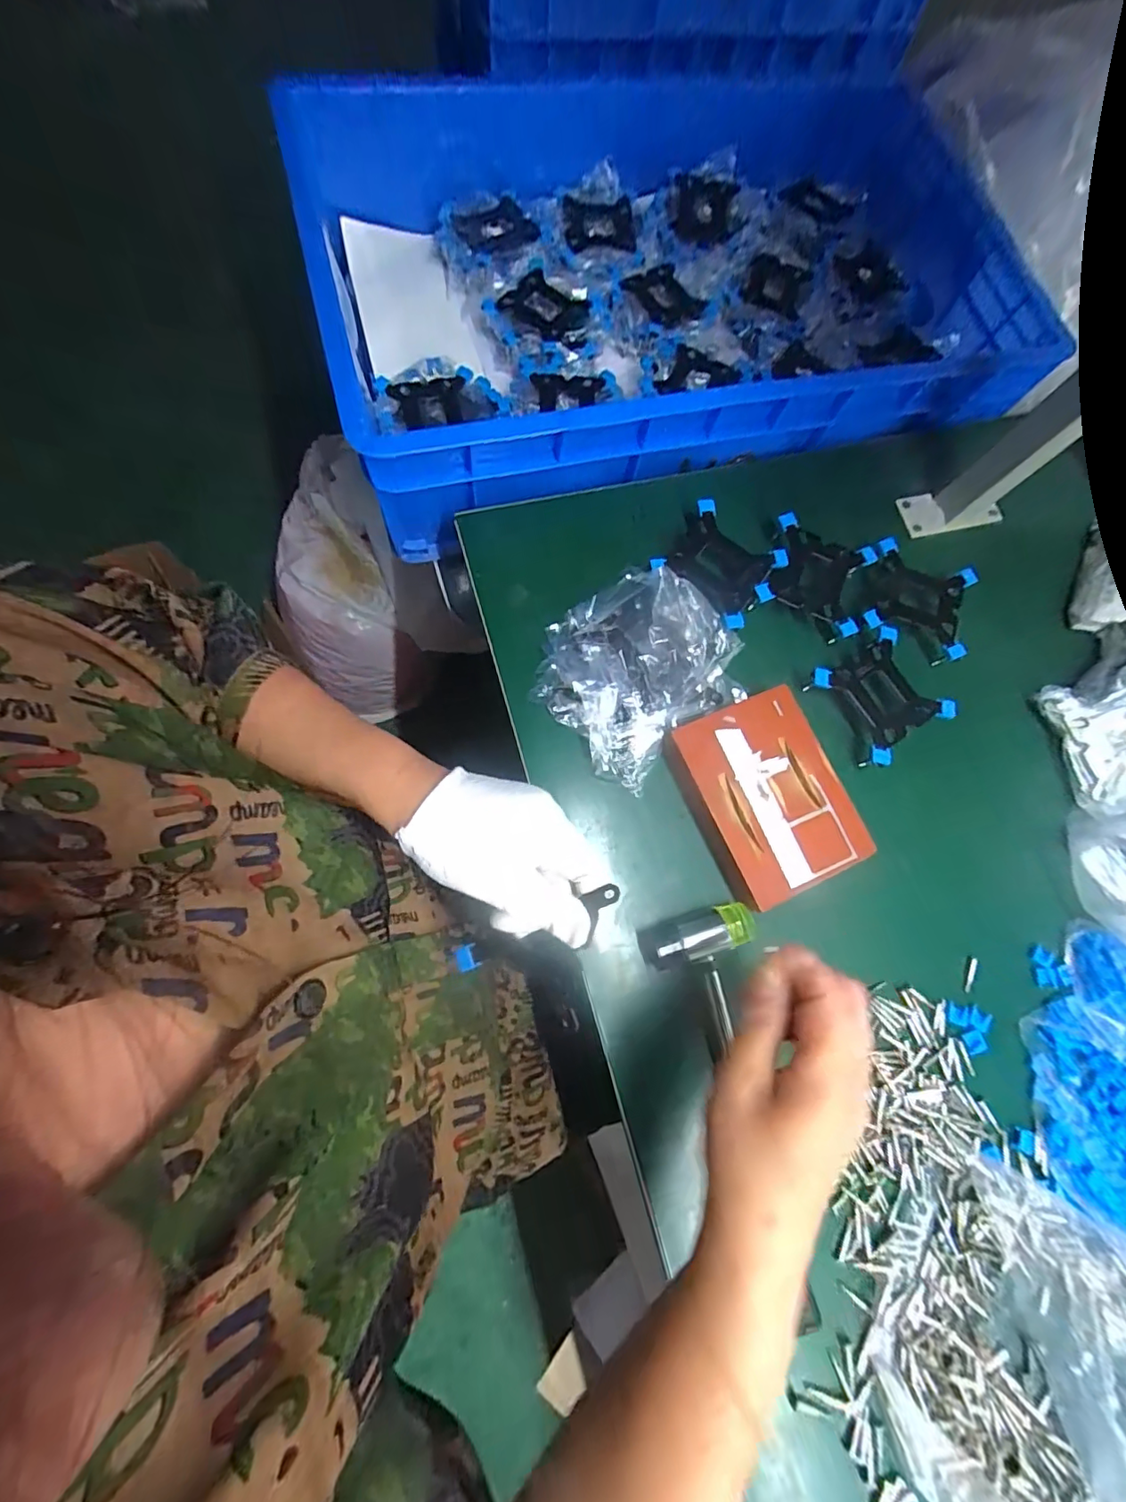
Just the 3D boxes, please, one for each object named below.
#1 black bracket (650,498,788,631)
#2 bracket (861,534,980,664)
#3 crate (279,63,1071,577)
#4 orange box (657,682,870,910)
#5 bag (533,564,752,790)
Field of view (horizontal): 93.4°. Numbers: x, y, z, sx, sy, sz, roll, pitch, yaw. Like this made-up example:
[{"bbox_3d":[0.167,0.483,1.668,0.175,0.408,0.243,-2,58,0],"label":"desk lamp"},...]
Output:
[{"bbox_3d":[0.126,-0.152,0.431,0.086,0.017,0.081,36,76,4],"label":"black bracket"},{"bbox_3d":[0.293,-0.121,0.446,0.084,0.030,0.087,20,75,0],"label":"bracket"},{"bbox_3d":[0.099,-0.460,0.505,0.633,0.153,0.408,-15,78,-8],"label":"crate"},{"bbox_3d":[0.147,0.032,0.386,0.107,0.029,0.136,-24,79,-10],"label":"orange box"},{"bbox_3d":[0.058,-0.066,0.401,0.149,0.052,0.134,-41,82,-11],"label":"bag"}]

